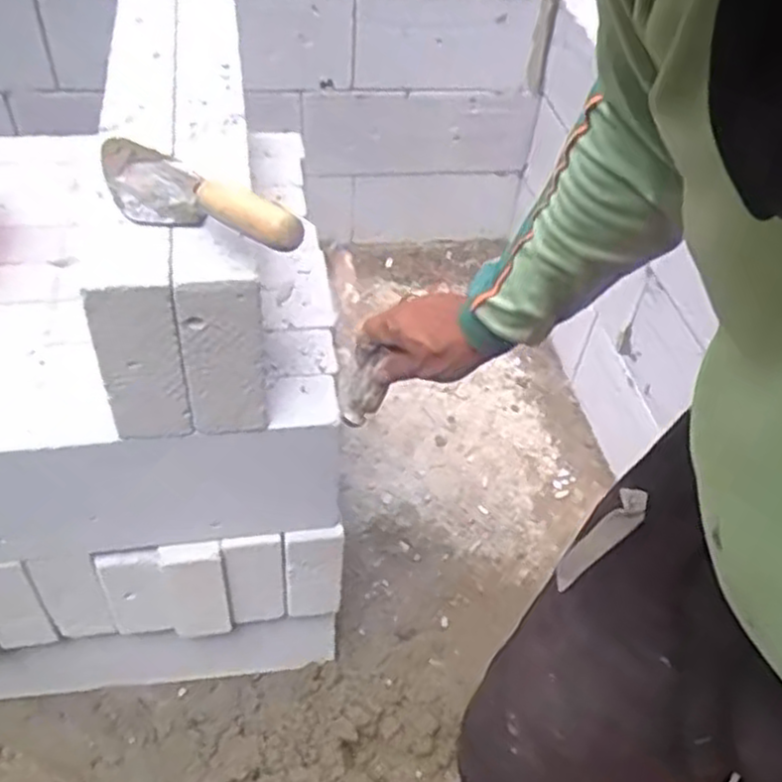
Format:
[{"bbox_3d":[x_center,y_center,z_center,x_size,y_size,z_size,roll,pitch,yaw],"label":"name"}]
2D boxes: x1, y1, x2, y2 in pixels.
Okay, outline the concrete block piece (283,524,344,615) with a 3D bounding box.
[{"bbox_3d":[-0.098,0.233,1.006,0.073,0.184,0.020,-10,48,-12],"label":"concrete block piece"}]

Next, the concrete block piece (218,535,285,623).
[{"bbox_3d":[-0.175,0.245,1.031,0.073,0.182,0.025,-12,48,-14],"label":"concrete block piece"}]

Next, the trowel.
[{"bbox_3d":[-0.183,-0.173,0.717,0.077,0.056,0.312,-31,40,-28],"label":"trowel"}]

